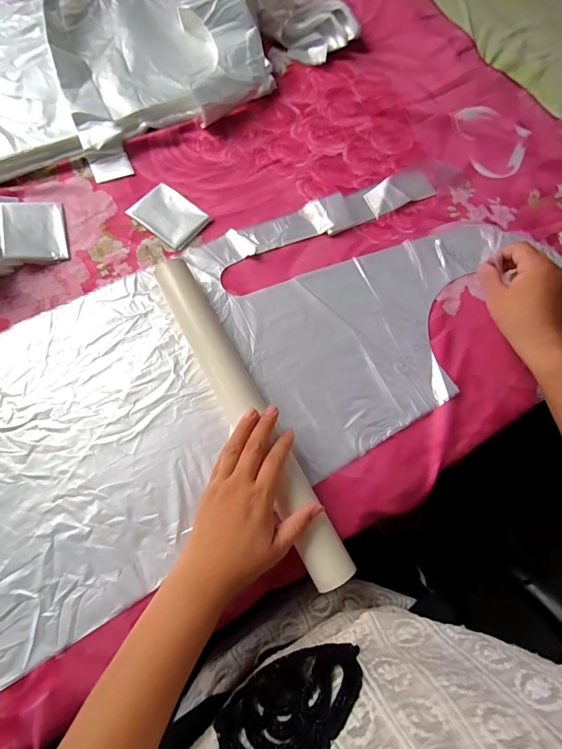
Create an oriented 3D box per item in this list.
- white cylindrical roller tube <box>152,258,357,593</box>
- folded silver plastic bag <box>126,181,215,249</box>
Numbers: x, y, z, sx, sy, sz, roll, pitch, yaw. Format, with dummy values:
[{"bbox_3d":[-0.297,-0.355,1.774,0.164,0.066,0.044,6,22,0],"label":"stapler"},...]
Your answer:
[{"bbox_3d":[-0.035,0.033,0.376,0.040,0.033,0.361,-28,76,-8],"label":"white cylindrical roller tube"},{"bbox_3d":[-0.139,-0.197,0.457,0.083,0.009,0.062,35,72,7],"label":"folded silver plastic bag"}]

